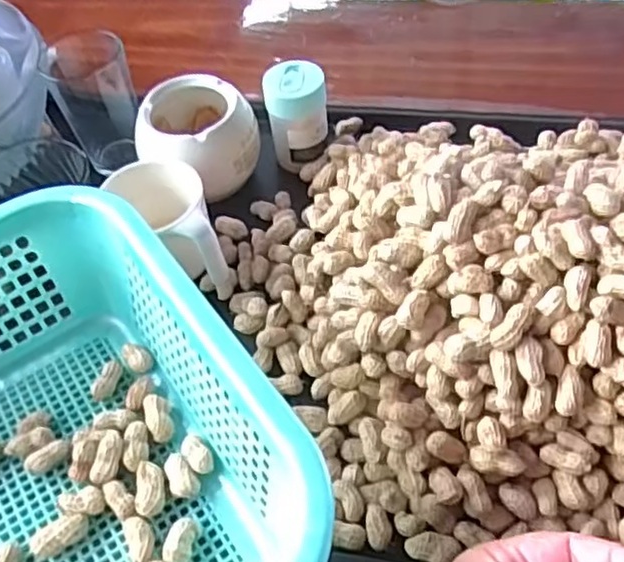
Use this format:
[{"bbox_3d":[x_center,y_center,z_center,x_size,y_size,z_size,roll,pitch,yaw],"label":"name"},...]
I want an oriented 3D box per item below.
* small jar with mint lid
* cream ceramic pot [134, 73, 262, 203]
[{"bbox_3d":[-0.012,-0.139,0.553,0.047,0.064,0.047,-3,52,4],"label":"small jar with mint lid"},{"bbox_3d":[-0.094,-0.119,0.552,0.095,0.064,0.089,-3,52,4],"label":"cream ceramic pot"}]

